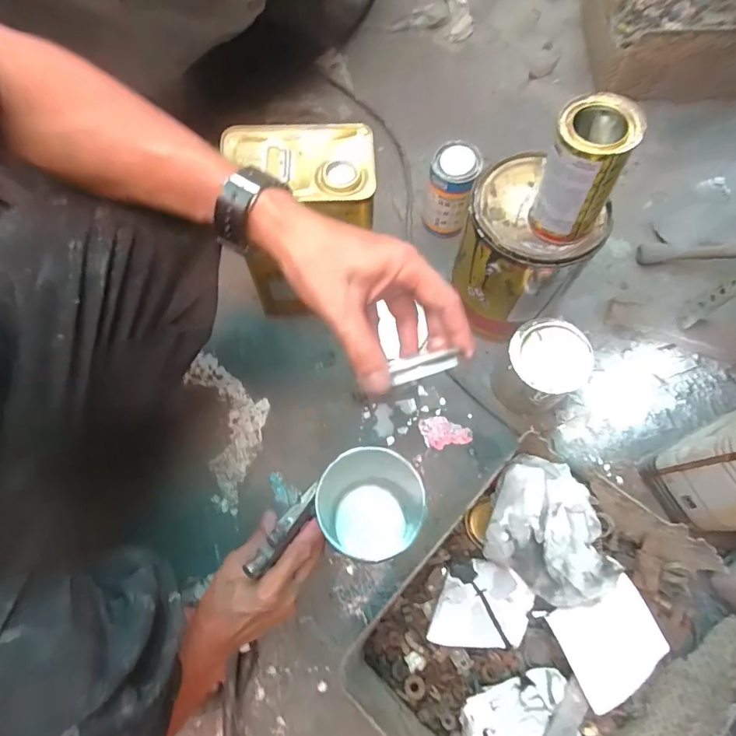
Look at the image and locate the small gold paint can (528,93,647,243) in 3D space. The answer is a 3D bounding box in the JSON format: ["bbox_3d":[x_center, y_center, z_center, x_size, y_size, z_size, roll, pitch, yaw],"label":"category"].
[{"bbox_3d":[0.214,-0.198,0.477,0.069,0.128,0.072,1,72,-2],"label":"small gold paint can"}]

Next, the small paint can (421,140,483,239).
[{"bbox_3d":[0.127,-0.273,0.719,0.074,0.132,0.067,20,71,10],"label":"small paint can"}]

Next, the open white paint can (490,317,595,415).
[{"bbox_3d":[0.231,0.003,0.631,0.093,0.116,0.094,1,72,-2],"label":"open white paint can"}]

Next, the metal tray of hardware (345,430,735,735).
[{"bbox_3d":[0.201,0.290,0.514,0.287,0.125,0.361,40,72,16],"label":"metal tray of hardware"}]

